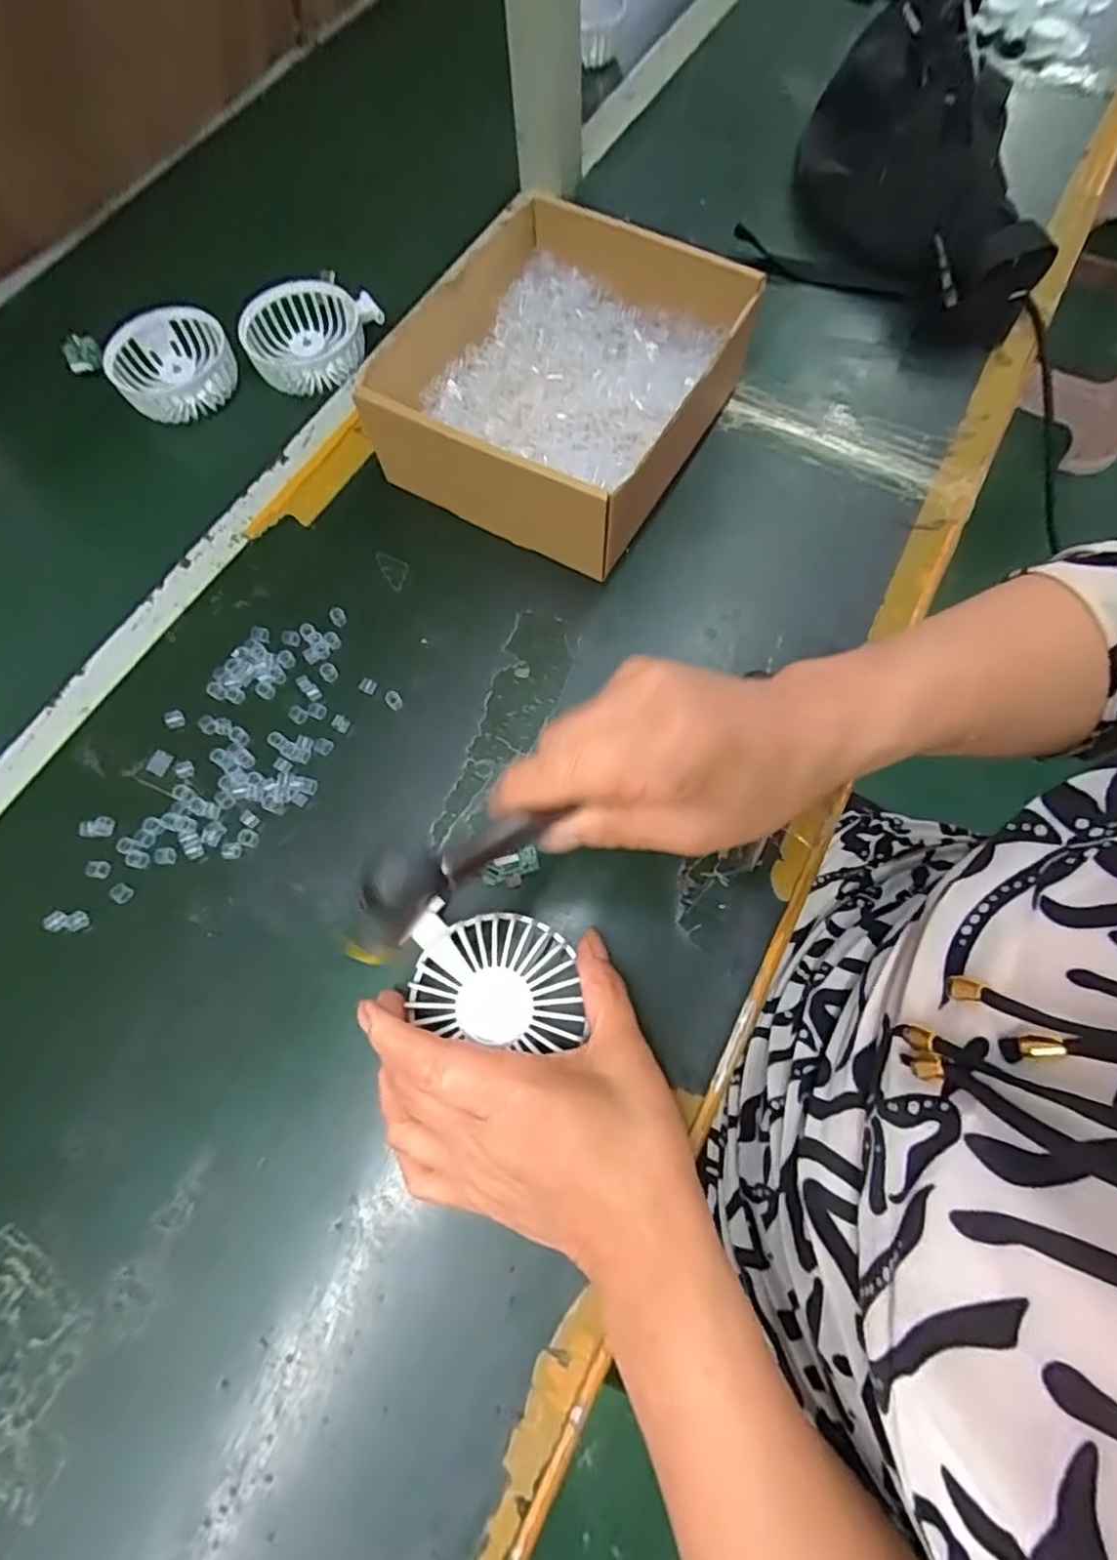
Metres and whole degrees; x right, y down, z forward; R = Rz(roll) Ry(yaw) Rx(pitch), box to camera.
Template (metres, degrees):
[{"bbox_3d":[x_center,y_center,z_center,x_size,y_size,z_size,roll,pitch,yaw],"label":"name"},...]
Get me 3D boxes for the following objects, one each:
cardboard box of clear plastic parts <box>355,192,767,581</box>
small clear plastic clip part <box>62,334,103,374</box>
[{"bbox_3d":[0.003,-0.259,0.404,0.177,0.074,0.207,28,73,11],"label":"cardboard box of clear plastic parts"},{"bbox_3d":[-0.379,-0.338,0.495,0.030,0.005,0.029,0,90,0],"label":"small clear plastic clip part"}]

